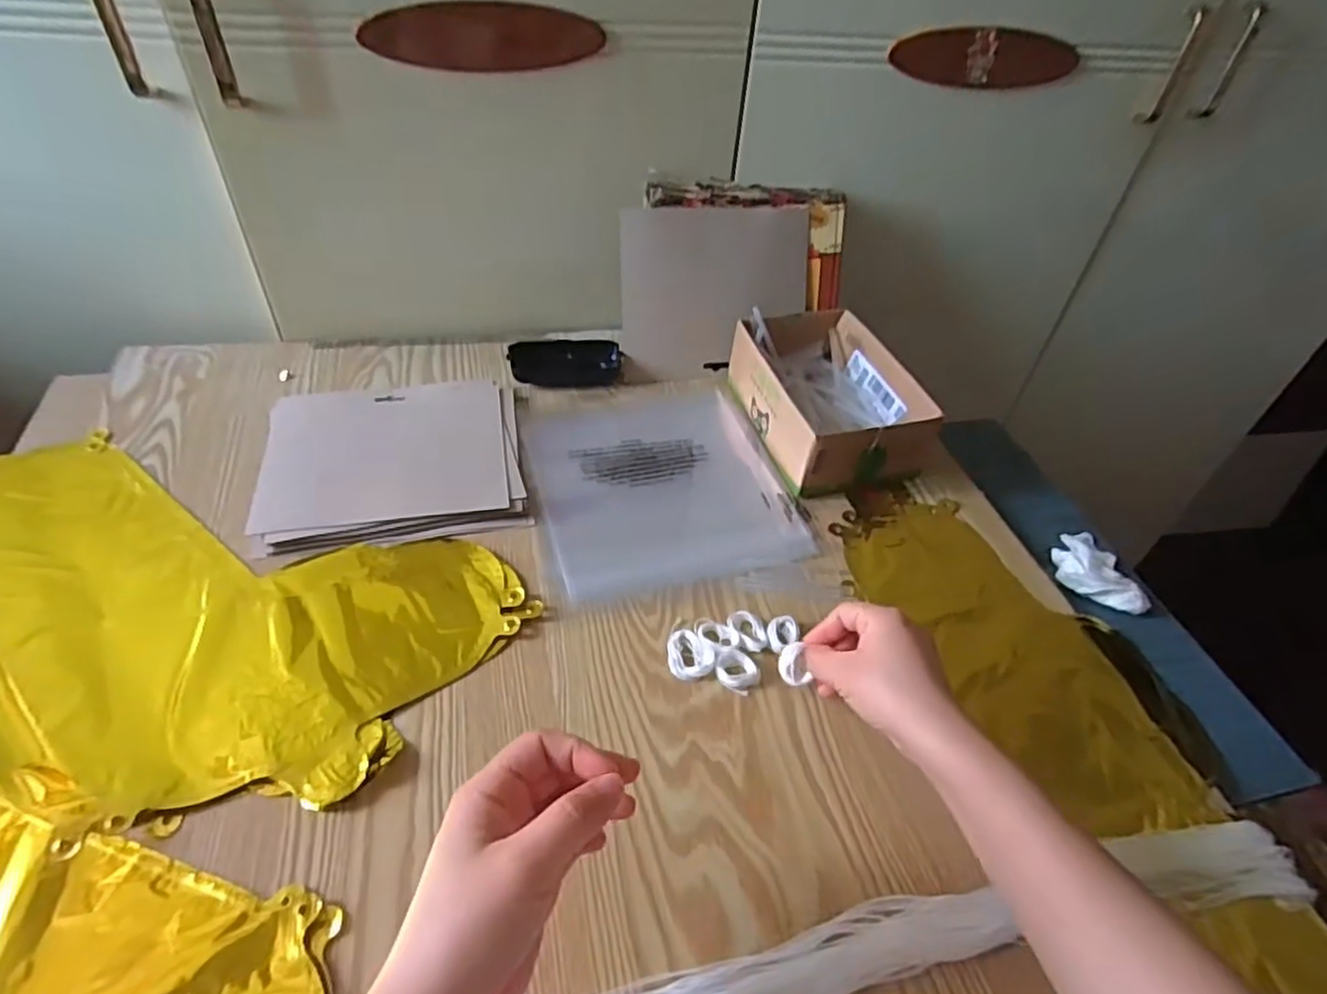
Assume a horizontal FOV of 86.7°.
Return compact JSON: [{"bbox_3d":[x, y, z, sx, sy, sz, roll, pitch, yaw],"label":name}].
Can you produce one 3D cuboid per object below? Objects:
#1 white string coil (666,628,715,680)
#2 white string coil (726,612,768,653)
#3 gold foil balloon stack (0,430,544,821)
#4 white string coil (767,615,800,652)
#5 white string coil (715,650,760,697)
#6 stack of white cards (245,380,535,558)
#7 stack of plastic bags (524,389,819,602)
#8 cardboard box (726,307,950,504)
[{"bbox_3d":[0.018,0.106,0.474,0.030,0.007,0.036,-1,44,-8],"label":"white string coil"},{"bbox_3d":[0.060,0.095,0.497,0.022,0.005,0.035,-15,48,-21],"label":"white string coil"},{"bbox_3d":[-0.336,0.071,0.469,0.434,0.016,0.227,15,44,9],"label":"gold foil balloon stack"},{"bbox_3d":[0.084,0.096,0.497,0.028,0.006,0.022,-25,52,-29],"label":"white string coil"},{"bbox_3d":[0.050,0.117,0.474,0.029,0.005,0.026,32,49,24],"label":"white string coil"},{"bbox_3d":[-0.224,-0.034,0.592,0.203,0.012,0.180,-9,46,-16],"label":"stack of white cards"},{"bbox_3d":[0.000,-0.016,0.610,0.210,0.008,0.223,-8,45,-15],"label":"stack of plastic bags"},{"bbox_3d":[0.149,-0.095,0.654,0.131,0.065,0.196,-9,46,-16],"label":"cardboard box"}]

